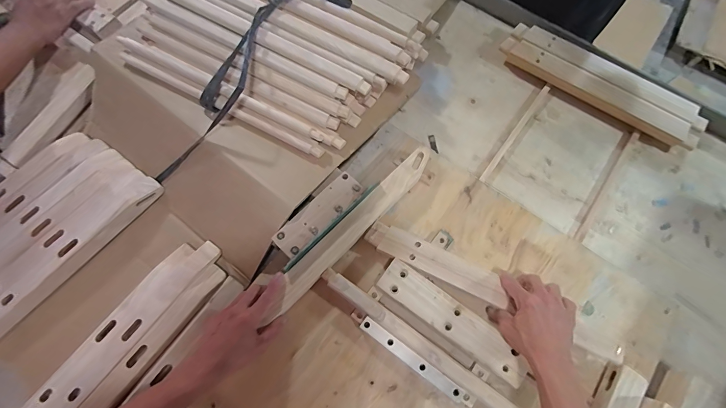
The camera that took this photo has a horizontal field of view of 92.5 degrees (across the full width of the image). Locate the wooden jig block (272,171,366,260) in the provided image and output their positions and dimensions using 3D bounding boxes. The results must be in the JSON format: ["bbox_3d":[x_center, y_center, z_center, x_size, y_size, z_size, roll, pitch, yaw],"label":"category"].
[{"bbox_3d":[-0.072,0.018,0.587,0.050,0.023,0.167,43,76,13],"label":"wooden jig block"}]

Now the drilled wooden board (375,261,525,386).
[{"bbox_3d":[0.141,0.180,0.545,0.250,0.013,0.057,35,74,11],"label":"drilled wooden board"}]

